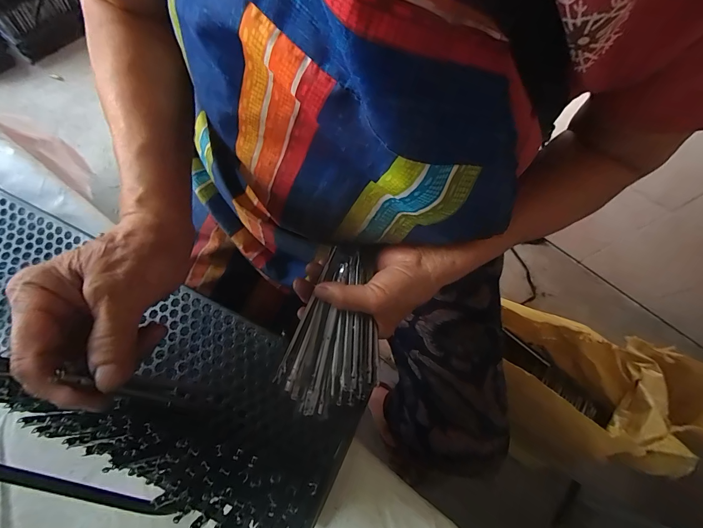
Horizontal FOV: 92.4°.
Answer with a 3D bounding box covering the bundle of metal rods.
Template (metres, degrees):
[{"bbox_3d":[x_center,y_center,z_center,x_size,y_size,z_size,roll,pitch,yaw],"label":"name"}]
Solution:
[{"bbox_3d":[-0.009,0.064,0.301,0.078,0.023,0.134,23,69,6],"label":"bundle of metal rods"}]

